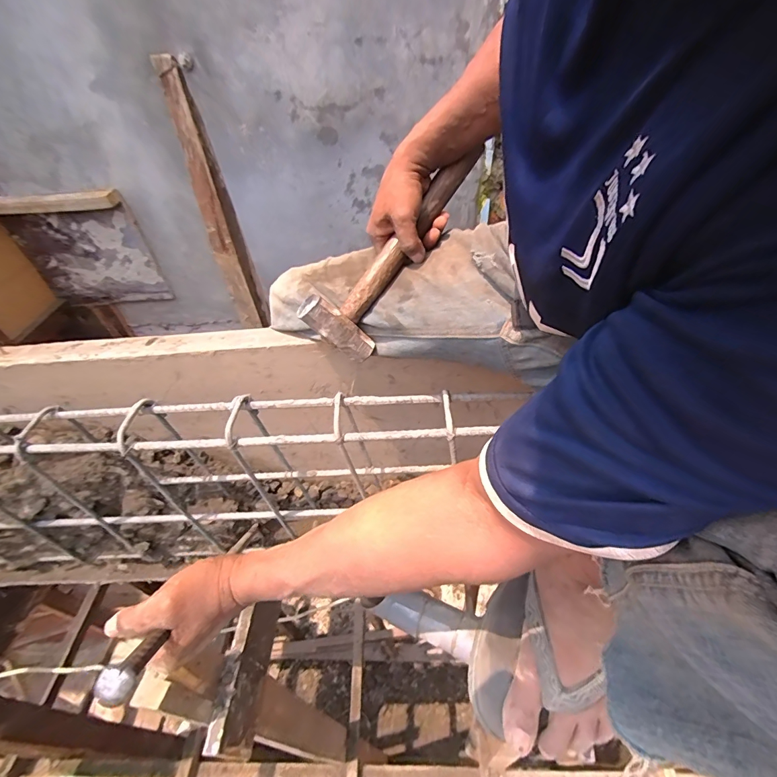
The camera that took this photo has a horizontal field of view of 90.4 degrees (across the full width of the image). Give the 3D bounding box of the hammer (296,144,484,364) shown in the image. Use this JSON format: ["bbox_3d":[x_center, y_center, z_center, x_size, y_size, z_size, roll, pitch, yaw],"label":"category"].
[{"bbox_3d":[0.008,-0.177,0.485,0.287,0.096,0.040,-54,30,-3],"label":"hammer"}]

